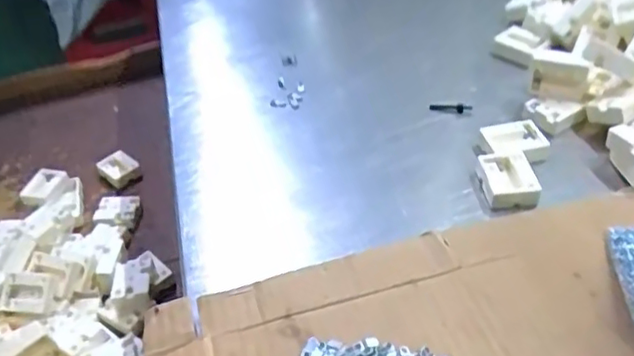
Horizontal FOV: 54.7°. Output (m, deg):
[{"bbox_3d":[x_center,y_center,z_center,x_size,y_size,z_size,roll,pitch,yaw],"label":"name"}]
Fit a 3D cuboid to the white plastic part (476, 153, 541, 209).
[{"bbox_3d":[0.113,0.000,0.363,0.029,0.013,0.034,-5,41,2],"label":"white plastic part"}]

